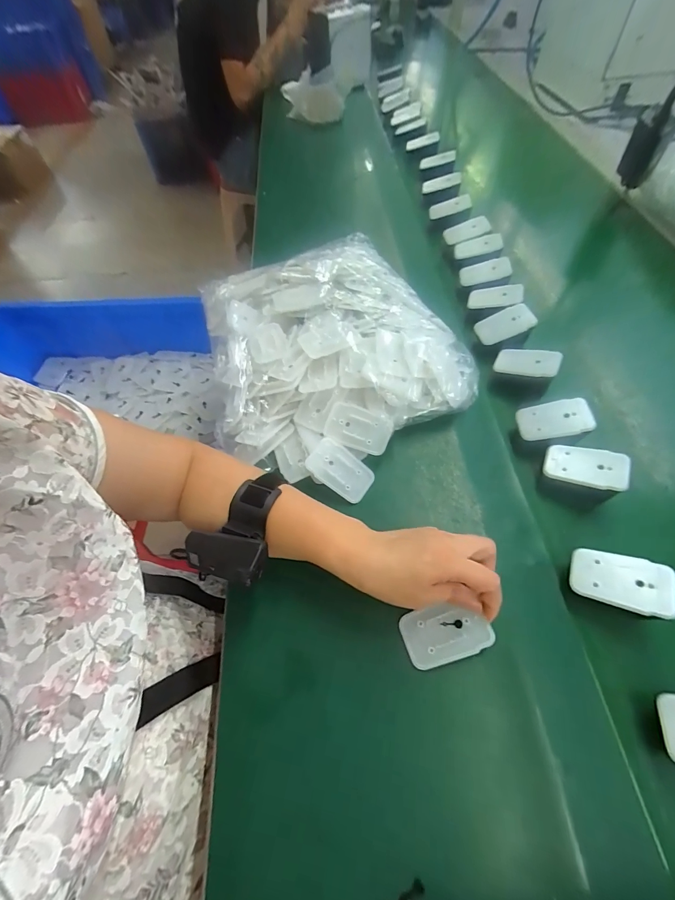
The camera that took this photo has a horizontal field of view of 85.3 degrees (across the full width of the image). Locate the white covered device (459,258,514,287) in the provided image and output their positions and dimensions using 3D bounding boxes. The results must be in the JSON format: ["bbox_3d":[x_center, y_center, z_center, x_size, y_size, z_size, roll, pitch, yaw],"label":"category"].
[{"bbox_3d":[0.217,-0.262,0.541,0.070,0.028,0.009,-2,13,28],"label":"white covered device"}]

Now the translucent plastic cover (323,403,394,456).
[{"bbox_3d":[0.022,-0.022,0.389,0.067,0.004,0.043,22,85,10],"label":"translucent plastic cover"}]

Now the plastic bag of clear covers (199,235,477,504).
[{"bbox_3d":[-0.020,-0.129,0.458,0.290,0.073,0.365,-23,60,-11],"label":"plastic bag of clear covers"}]

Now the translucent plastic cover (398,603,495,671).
[{"bbox_3d":[0.089,0.150,0.301,0.068,0.004,0.043,-23,66,5],"label":"translucent plastic cover"}]

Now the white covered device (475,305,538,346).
[{"bbox_3d":[0.221,-0.165,0.484,0.069,0.035,0.016,-18,13,34],"label":"white covered device"}]

